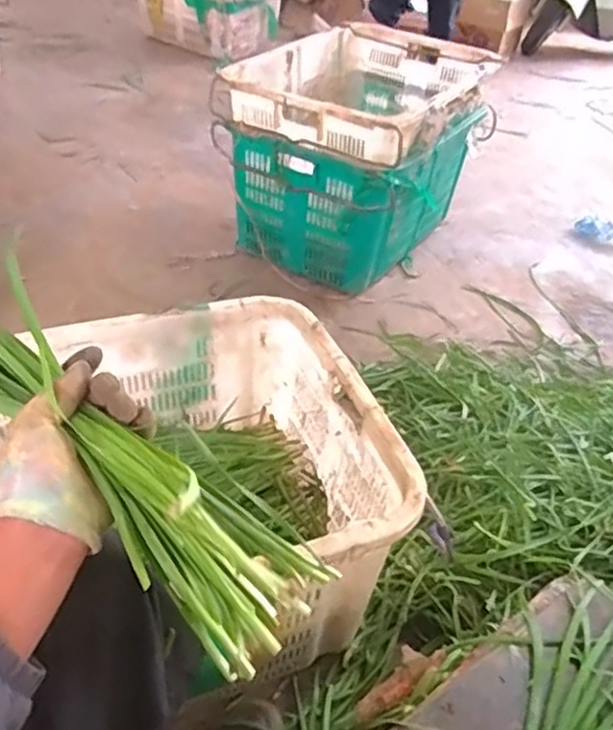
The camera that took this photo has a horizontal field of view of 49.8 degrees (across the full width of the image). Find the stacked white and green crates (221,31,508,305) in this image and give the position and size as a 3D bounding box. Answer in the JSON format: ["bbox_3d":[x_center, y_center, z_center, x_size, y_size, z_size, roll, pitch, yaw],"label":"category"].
[{"bbox_3d":[0.154,-0.602,1.851,0.517,0.470,0.725,24,43,20],"label":"stacked white and green crates"}]

